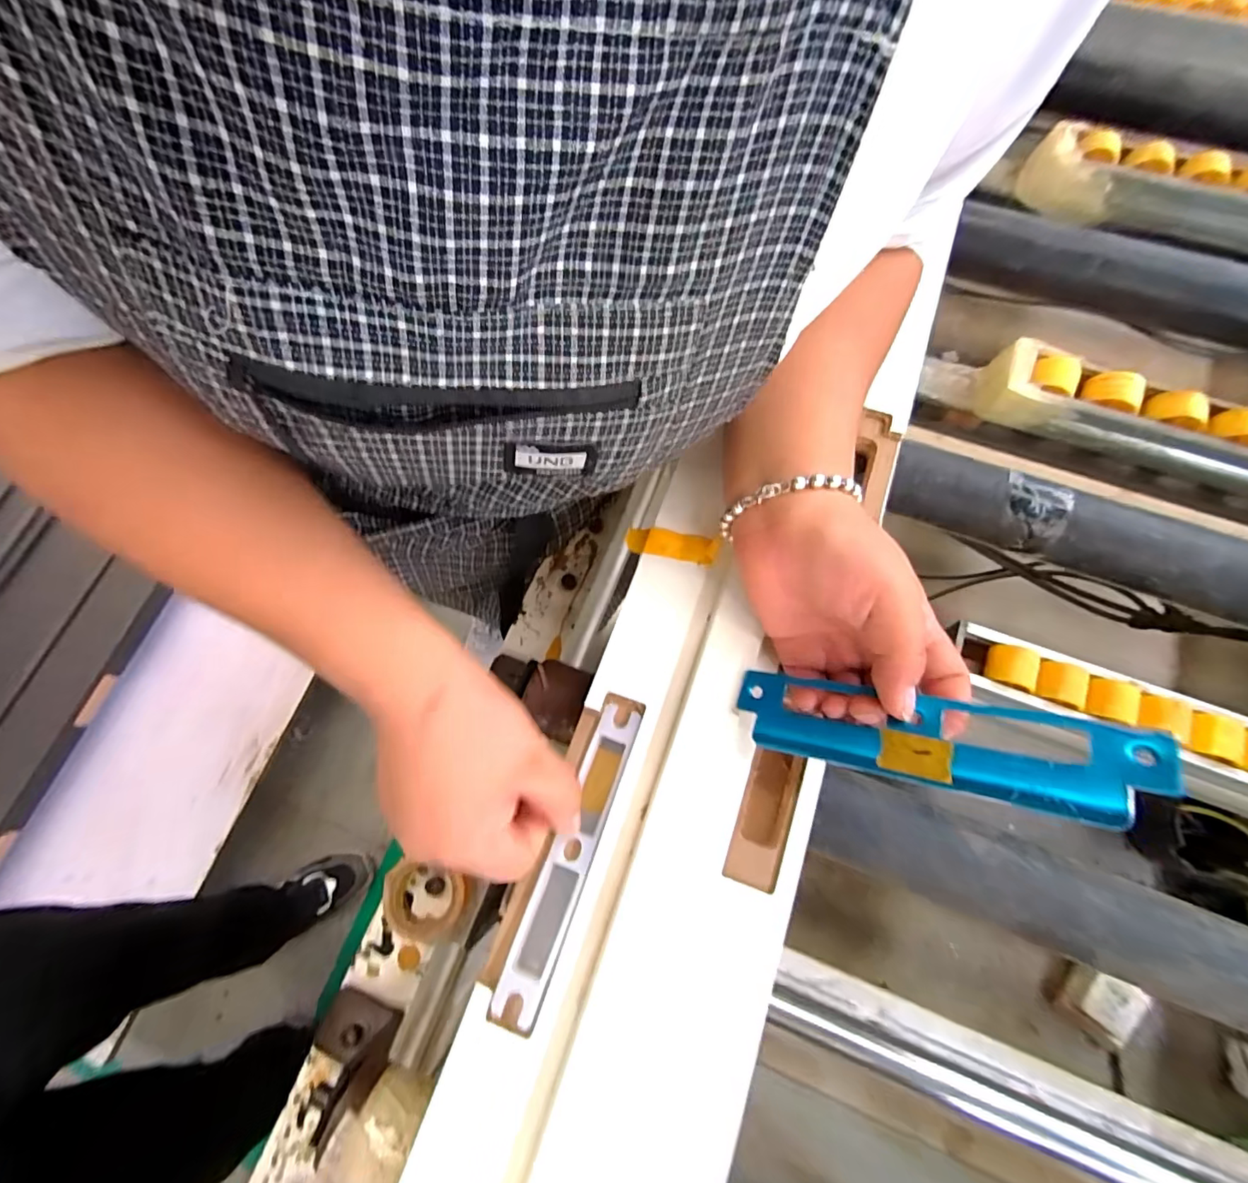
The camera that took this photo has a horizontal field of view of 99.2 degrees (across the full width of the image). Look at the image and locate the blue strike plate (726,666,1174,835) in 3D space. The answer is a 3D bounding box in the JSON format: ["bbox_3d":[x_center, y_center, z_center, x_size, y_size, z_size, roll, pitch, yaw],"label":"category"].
[{"bbox_3d":[0.130,0.065,0.238,0.165,0.010,0.039,2,69,36],"label":"blue strike plate"}]

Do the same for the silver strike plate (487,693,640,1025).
[{"bbox_3d":[-0.028,0.138,0.282,0.026,0.007,0.156,16,70,14],"label":"silver strike plate"}]

